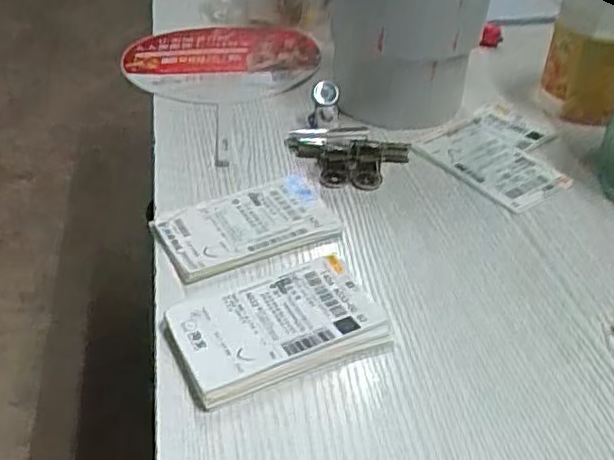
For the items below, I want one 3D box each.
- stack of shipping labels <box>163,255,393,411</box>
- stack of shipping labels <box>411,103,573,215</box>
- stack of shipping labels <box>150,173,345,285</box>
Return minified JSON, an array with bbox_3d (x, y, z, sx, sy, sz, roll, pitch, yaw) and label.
[{"bbox_3d":[-0.020,0.065,0.444,0.137,0.017,0.087,-16,41,-19],"label":"stack of shipping labels"},{"bbox_3d":[0.188,-0.072,0.624,0.130,0.010,0.124,-27,46,-30],"label":"stack of shipping labels"},{"bbox_3d":[-0.045,-0.002,0.527,0.139,0.014,0.087,-15,41,-18],"label":"stack of shipping labels"}]

